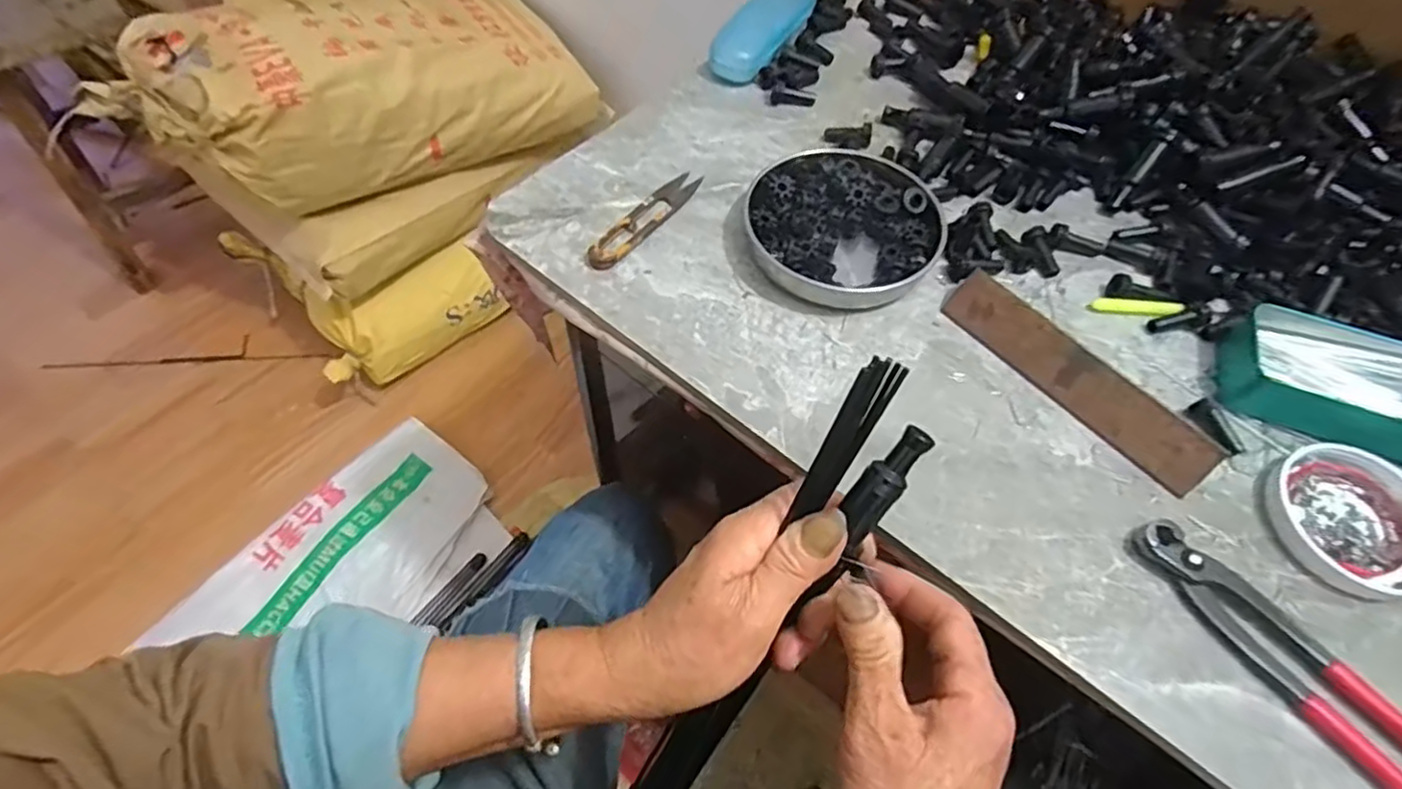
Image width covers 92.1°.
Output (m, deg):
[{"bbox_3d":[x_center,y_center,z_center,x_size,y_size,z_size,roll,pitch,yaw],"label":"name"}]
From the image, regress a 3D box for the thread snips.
[{"bbox_3d":[-0.041,-0.132,0.498,0.025,0.013,0.118,31,62,16],"label":"thread snips"}]

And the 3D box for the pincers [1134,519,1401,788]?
[{"bbox_3d":[0.308,0.143,0.339,0.038,0.014,0.195,-32,65,-20],"label":"pincers"}]

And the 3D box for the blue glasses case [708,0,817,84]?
[{"bbox_3d":[0.064,-0.338,0.613,0.047,0.033,0.142,31,62,16],"label":"blue glasses case"}]

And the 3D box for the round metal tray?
[{"bbox_3d":[0.102,-0.124,0.484,0.132,0.023,0.134,1,58,-2],"label":"round metal tray"}]

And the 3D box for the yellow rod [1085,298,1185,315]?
[{"bbox_3d":[0.302,-0.060,0.471,0.059,0.012,0.011,8,60,3],"label":"yellow rod"}]

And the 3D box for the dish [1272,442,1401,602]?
[{"bbox_3d":[0.377,0.071,0.387,0.083,0.012,0.087,1,58,-2],"label":"dish"}]

